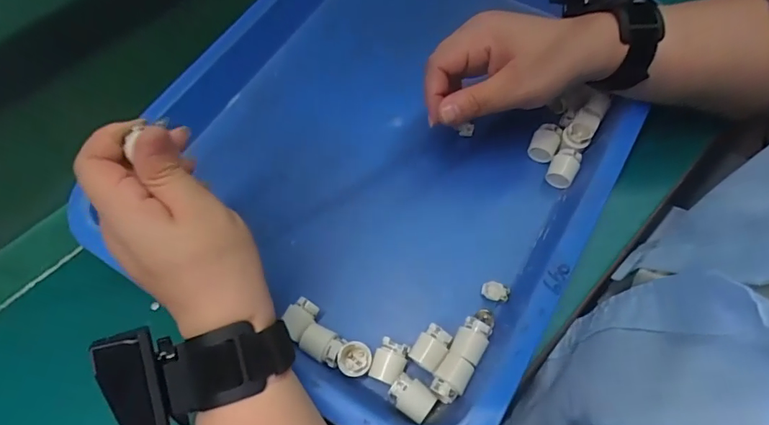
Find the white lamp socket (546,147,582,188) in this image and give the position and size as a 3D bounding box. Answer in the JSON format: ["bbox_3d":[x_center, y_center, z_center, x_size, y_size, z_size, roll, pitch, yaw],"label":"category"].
[{"bbox_3d":[0.140,-0.035,0.364,0.020,0.016,0.027,24,64,15],"label":"white lamp socket"}]

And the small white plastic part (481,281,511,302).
[{"bbox_3d":[0.077,0.055,0.321,0.018,0.009,0.011,24,63,14],"label":"small white plastic part"}]

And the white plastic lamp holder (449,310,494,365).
[{"bbox_3d":[0.060,0.080,0.308,0.020,0.016,0.040,26,64,16],"label":"white plastic lamp holder"}]

